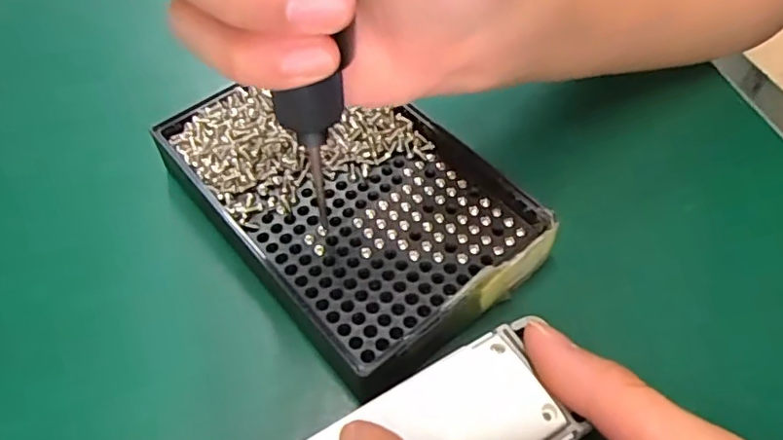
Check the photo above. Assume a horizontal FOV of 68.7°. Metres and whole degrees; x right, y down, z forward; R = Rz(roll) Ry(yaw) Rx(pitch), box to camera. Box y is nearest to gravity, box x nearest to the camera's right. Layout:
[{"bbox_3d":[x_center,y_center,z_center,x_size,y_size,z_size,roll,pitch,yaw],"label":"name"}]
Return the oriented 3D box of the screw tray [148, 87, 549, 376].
[{"bbox_3d":[-0.017,-0.010,0.223,0.089,0.022,0.142,-39,62,-24],"label":"screw tray"}]

